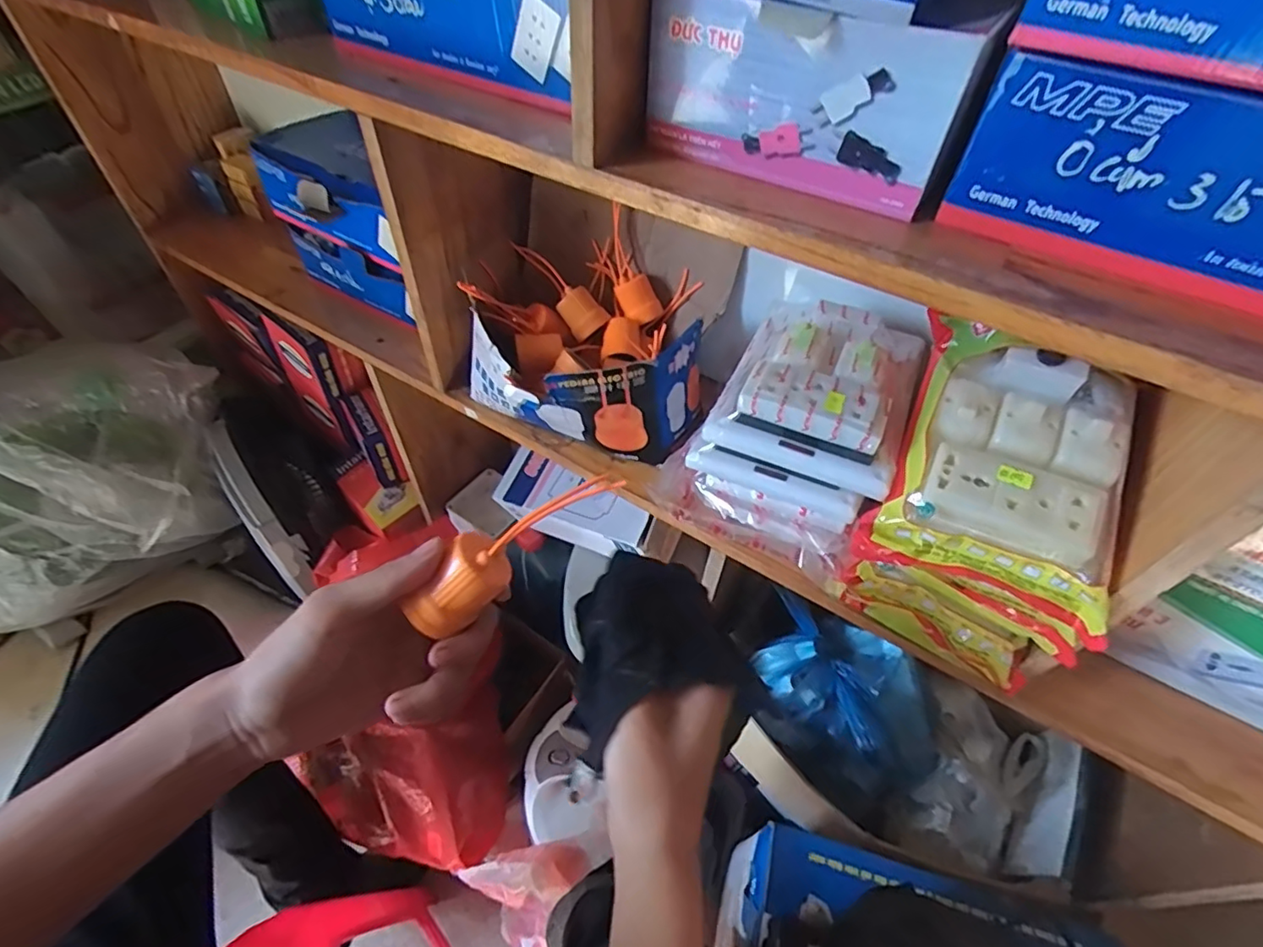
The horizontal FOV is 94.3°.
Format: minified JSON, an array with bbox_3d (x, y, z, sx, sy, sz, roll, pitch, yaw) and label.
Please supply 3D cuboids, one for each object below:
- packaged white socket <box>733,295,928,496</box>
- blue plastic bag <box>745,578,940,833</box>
[{"bbox_3d":[0.160,-0.082,0.461,0.126,0.033,0.161,22,53,14],"label":"packaged white socket"},{"bbox_3d":[0.251,0.280,0.706,0.226,0.111,0.175,32,56,22],"label":"blue plastic bag"}]

